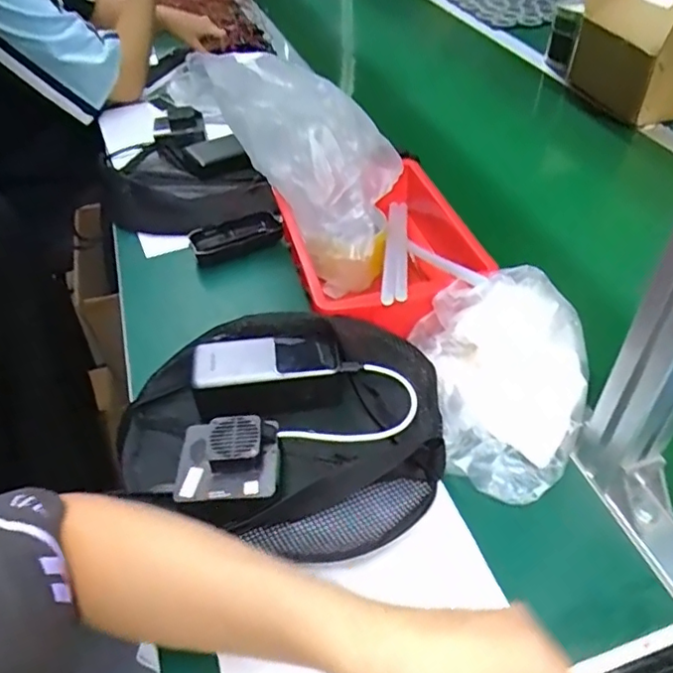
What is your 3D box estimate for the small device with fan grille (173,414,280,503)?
[{"bbox_3d":[-0.086,0.093,0.461,0.079,0.022,0.065,-3,44,-1],"label":"small device with fan grille"}]

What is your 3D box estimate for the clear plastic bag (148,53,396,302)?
[{"bbox_3d":[-0.030,-0.171,0.596,0.136,0.254,0.096,-21,28,43],"label":"clear plastic bag"}]

